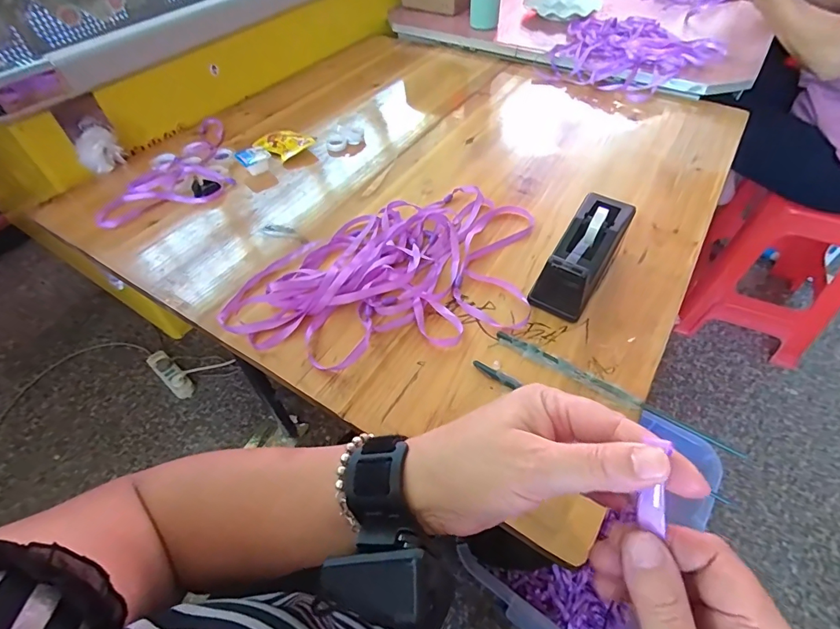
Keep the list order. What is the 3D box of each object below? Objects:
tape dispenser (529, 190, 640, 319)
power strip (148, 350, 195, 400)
[{"bbox_3d":[0.187,-0.072,0.487,0.061,0.081,0.154,29,57,22],"label":"tape dispenser"},{"bbox_3d":[-0.743,0.184,1.291,0.205,0.051,0.055,34,58,25],"label":"power strip"}]

